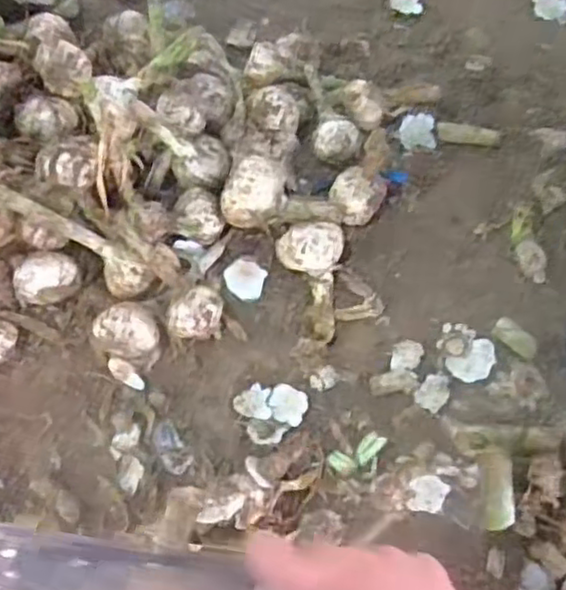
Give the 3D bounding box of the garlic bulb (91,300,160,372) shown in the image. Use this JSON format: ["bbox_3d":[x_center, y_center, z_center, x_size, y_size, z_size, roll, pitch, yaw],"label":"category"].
[{"bbox_3d":[-0.125,0.031,0.549,0.048,0.045,0.044,19,73,7],"label":"garlic bulb"}]

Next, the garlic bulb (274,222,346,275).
[{"bbox_3d":[0.023,-0.036,0.559,0.046,0.046,0.046,32,75,11],"label":"garlic bulb"}]

